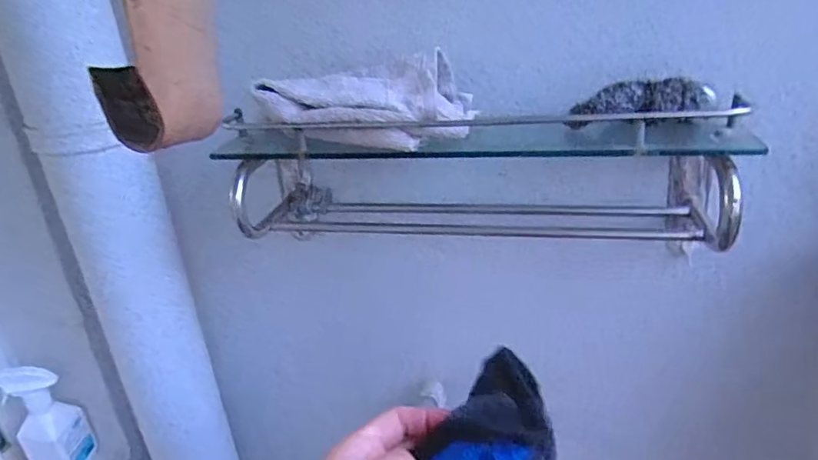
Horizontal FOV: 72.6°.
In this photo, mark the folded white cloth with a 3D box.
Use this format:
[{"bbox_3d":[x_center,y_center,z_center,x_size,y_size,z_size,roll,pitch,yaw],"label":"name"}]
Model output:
[{"bbox_3d":[-0.034,-0.129,0.548,0.183,0.060,0.123,1,26,12],"label":"folded white cloth"}]

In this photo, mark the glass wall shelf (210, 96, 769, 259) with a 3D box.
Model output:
[{"bbox_3d":[0.064,-0.042,0.569,0.468,0.164,0.138,2,26,13],"label":"glass wall shelf"}]

